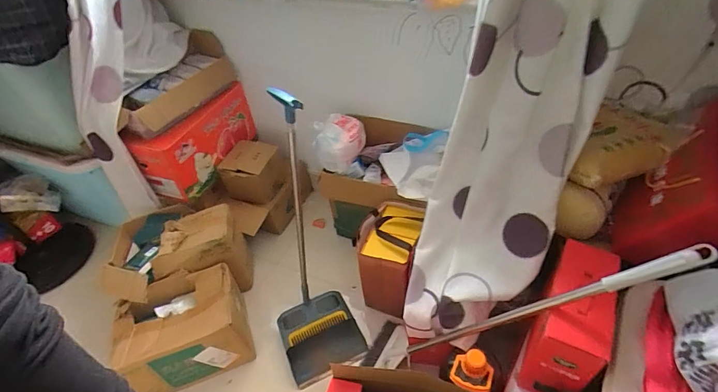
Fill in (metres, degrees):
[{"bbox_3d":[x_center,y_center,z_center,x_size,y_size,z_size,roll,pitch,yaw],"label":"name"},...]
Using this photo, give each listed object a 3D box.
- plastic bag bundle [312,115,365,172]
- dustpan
[{"bbox_3d":[-0.066,-0.190,1.324,0.182,0.123,0.172,-11,44,-3],"label":"plastic bag bundle"},{"bbox_3d":[-0.173,0.174,1.021,0.245,0.822,0.285,-20,45,-12],"label":"dustpan"}]

